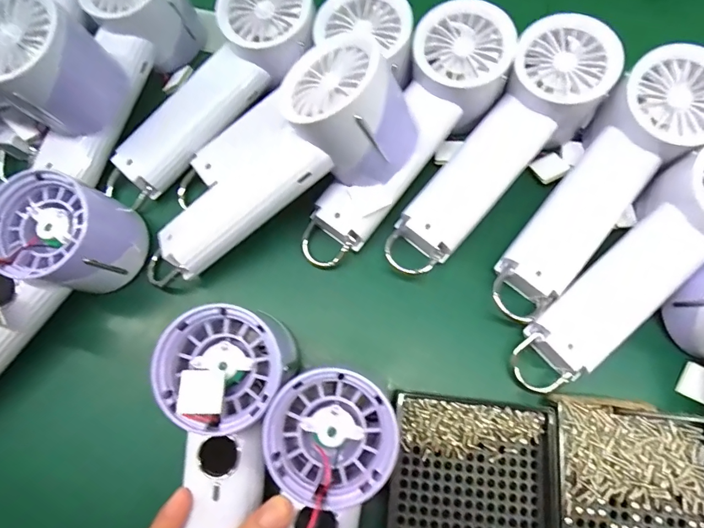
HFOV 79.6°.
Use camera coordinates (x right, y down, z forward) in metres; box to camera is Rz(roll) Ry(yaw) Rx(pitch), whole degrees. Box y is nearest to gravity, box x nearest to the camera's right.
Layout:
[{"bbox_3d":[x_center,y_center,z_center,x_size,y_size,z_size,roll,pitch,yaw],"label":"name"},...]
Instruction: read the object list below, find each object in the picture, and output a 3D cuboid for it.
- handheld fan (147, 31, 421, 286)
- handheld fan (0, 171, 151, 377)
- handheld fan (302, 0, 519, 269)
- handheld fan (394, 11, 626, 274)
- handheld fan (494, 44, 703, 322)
[{"bbox_3d":[-0.056,-0.055,0.268,0.198,0.064,0.076,-34,74,14],"label":"handheld fan"},{"bbox_3d":[-0.209,0.030,0.244,0.061,0.053,0.188,36,76,11],"label":"handheld fan"},{"bbox_3d":[0.038,-0.080,0.279,0.065,0.060,0.192,31,75,10],"label":"handheld fan"},{"bbox_3d":[0.097,-0.072,0.287,0.059,0.046,0.190,40,91,12],"label":"handheld fan"},{"bbox_3d":[0.160,-0.047,0.276,0.061,0.046,0.196,38,94,12],"label":"handheld fan"}]

